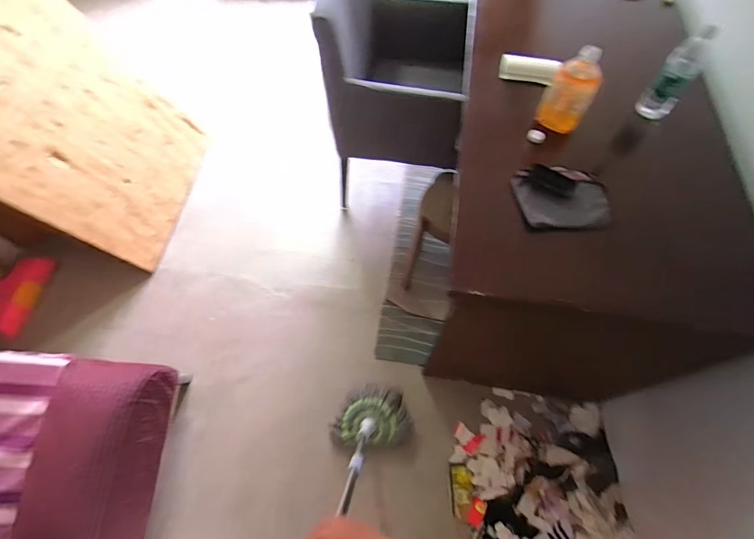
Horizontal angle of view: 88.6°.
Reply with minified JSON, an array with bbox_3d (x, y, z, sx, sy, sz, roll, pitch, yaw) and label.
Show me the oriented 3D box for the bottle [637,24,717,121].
[{"bbox_3d":[0.752,-0.488,0.976,0.075,0.208,0.080,34,67,16],"label":"bottle"}]

